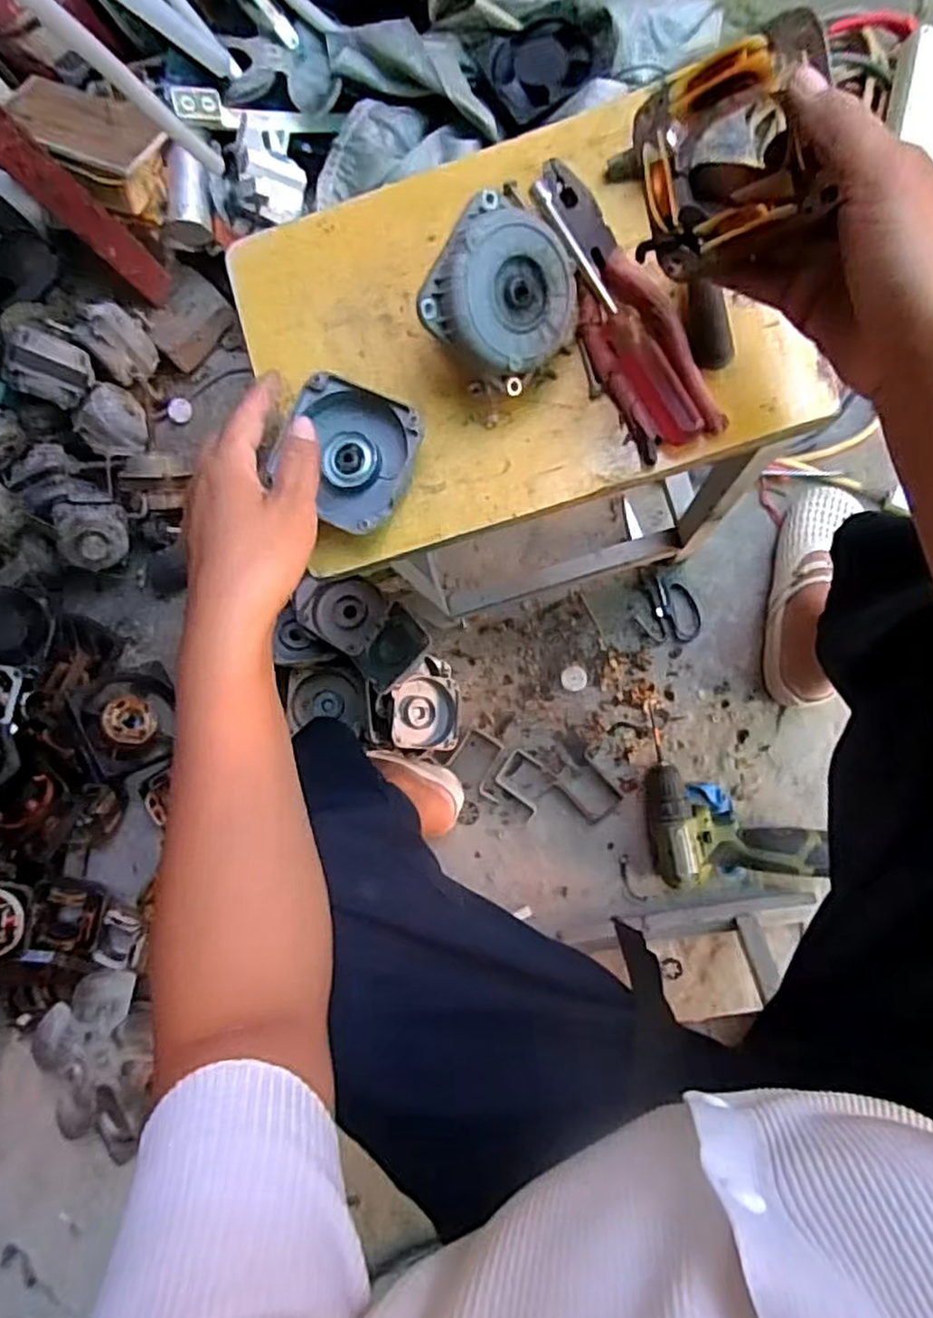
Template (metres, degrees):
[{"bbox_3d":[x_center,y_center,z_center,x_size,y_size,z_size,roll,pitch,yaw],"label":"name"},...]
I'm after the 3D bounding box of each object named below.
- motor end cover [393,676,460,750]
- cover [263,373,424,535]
[{"bbox_3d":[-0.049,0.060,0.801,0.083,0.032,0.087,2,70,-35],"label":"motor end cover"},{"bbox_3d":[-0.073,-0.123,0.424,0.085,0.022,0.078,26,91,9],"label":"cover"}]

